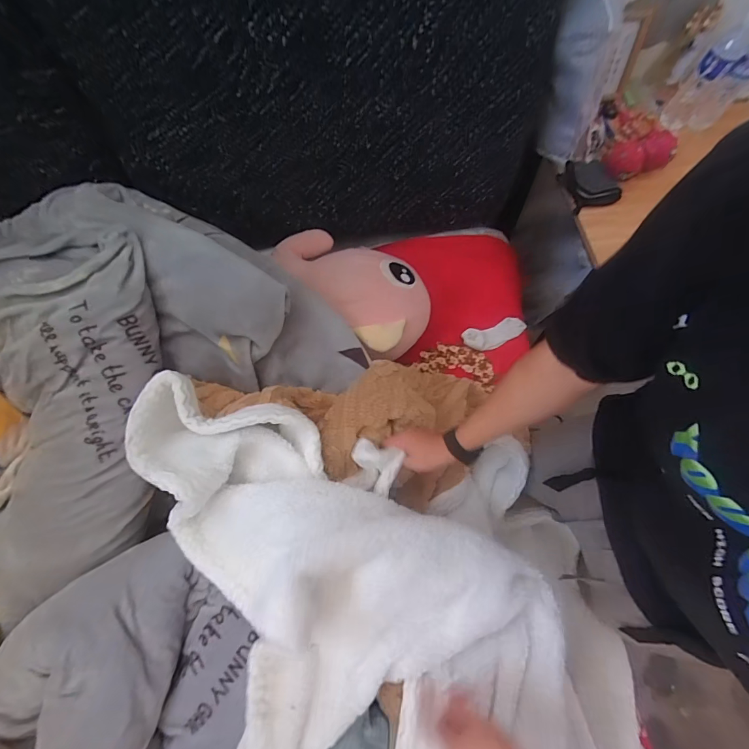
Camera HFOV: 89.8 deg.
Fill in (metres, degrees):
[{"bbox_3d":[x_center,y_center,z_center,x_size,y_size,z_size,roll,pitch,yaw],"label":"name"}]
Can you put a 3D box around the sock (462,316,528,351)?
[{"bbox_3d":[0.306,-0.103,0.935,0.172,0.040,0.063,-22,71,-8],"label":"sock"}]

